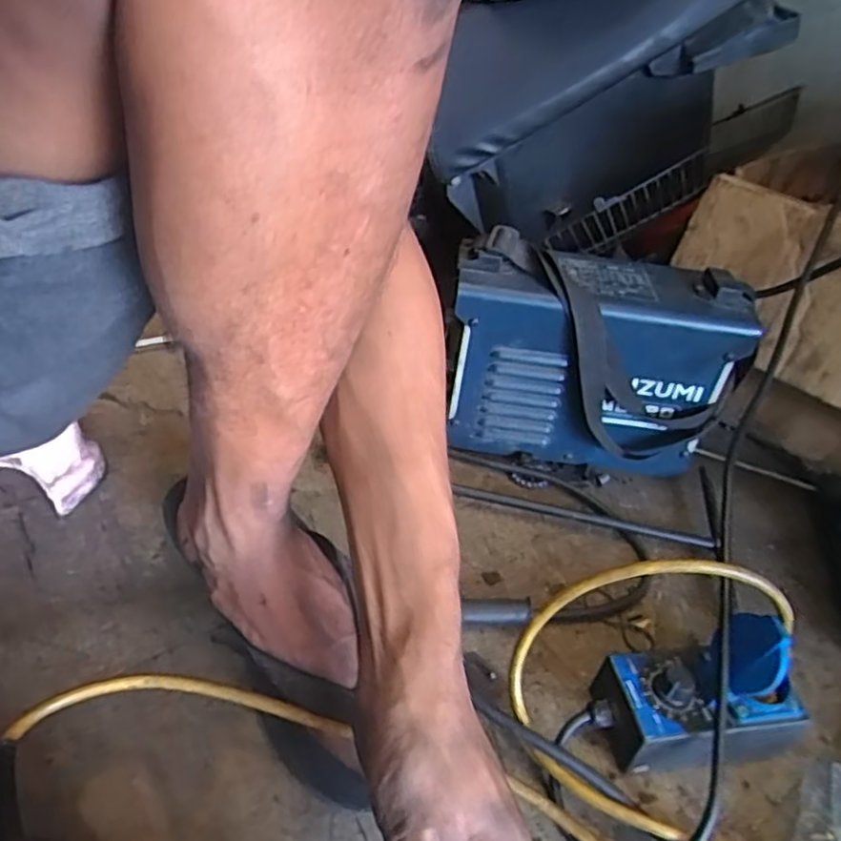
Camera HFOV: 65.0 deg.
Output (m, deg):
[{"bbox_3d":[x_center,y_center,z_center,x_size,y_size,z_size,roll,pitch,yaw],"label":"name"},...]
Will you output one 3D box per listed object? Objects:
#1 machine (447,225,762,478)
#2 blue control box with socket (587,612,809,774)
[{"bbox_3d":[0.158,-0.058,0.626,0.258,0.184,0.118,11,38,4],"label":"machine"},{"bbox_3d":[0.178,0.167,0.412,0.128,0.097,0.062,-2,39,-12],"label":"blue control box with socket"}]

